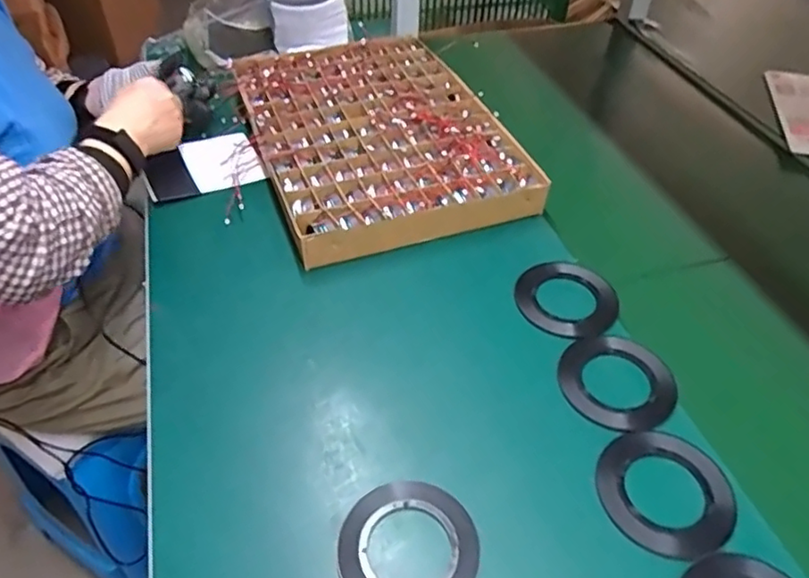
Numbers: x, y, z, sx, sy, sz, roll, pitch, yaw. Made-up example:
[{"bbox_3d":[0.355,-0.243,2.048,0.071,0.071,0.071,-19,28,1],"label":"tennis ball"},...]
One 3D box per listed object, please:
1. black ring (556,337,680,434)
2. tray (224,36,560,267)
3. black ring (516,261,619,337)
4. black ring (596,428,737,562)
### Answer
[{"bbox_3d":[0.187,0.081,0.535,0.100,0.010,0.093,1,45,-1],"label":"black ring"},{"bbox_3d":[-0.042,-0.206,0.789,0.301,0.048,0.421,-14,47,-15],"label":"tray"},{"bbox_3d":[0.161,0.006,0.612,0.091,0.013,0.097,1,45,-1],"label":"black ring"},{"bbox_3d":[0.203,0.153,0.470,0.102,0.007,0.099,1,45,-1],"label":"black ring"}]

